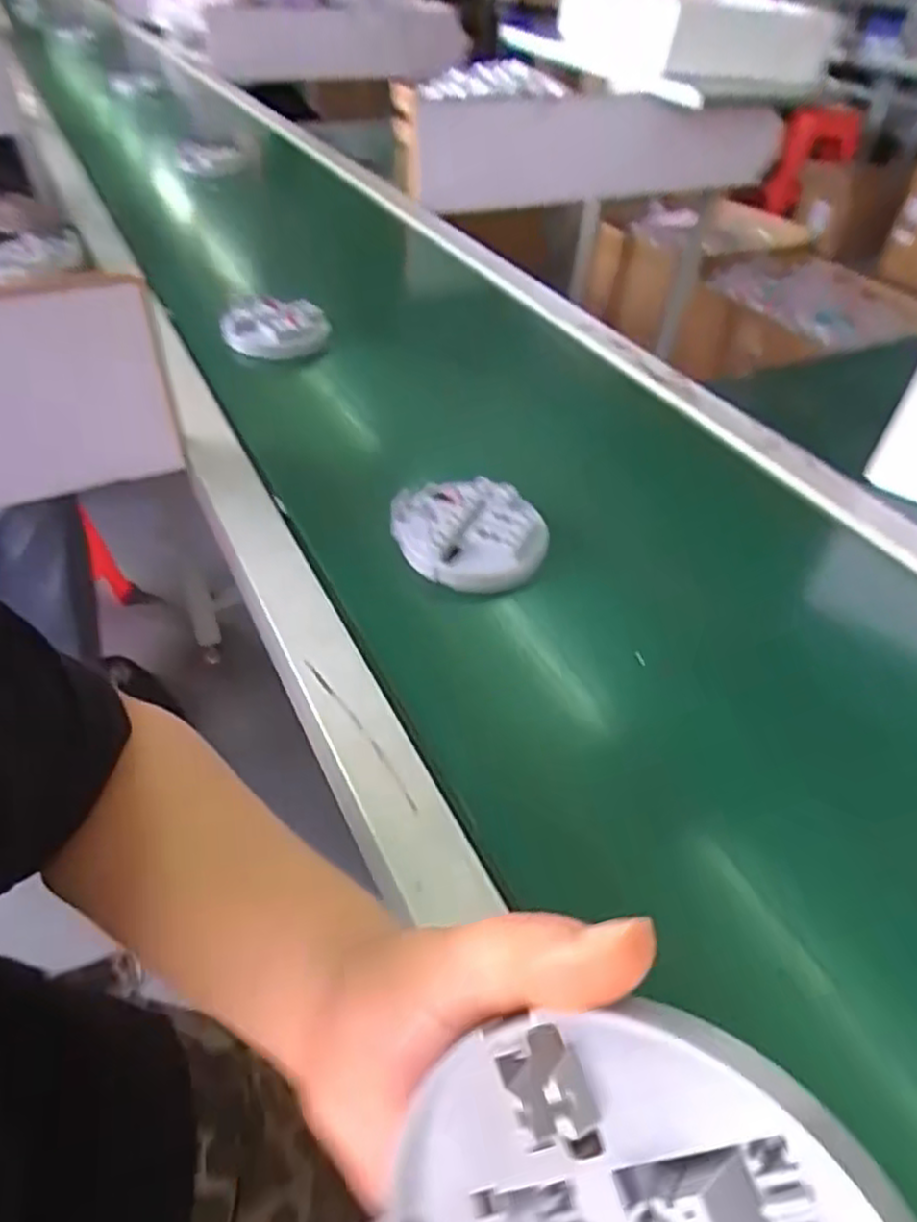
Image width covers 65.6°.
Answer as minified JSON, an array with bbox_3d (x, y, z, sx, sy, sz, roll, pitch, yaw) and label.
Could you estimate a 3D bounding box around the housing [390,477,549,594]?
[{"bbox_3d":[0.007,-0.055,0.508,0.099,0.027,0.102,3,44,-3],"label":"housing"}]

